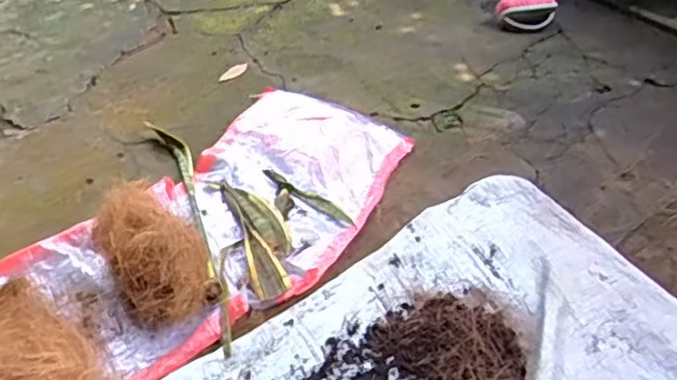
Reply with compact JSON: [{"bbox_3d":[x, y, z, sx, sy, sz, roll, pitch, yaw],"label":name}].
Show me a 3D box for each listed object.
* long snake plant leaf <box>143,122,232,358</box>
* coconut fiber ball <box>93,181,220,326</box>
[{"bbox_3d":[-0.213,0.032,0.968,0.049,0.033,0.503,-14,46,-16],"label":"long snake plant leaf"},{"bbox_3d":[-0.237,0.078,0.847,0.117,0.123,0.173,-22,48,-23],"label":"coconut fiber ball"}]

